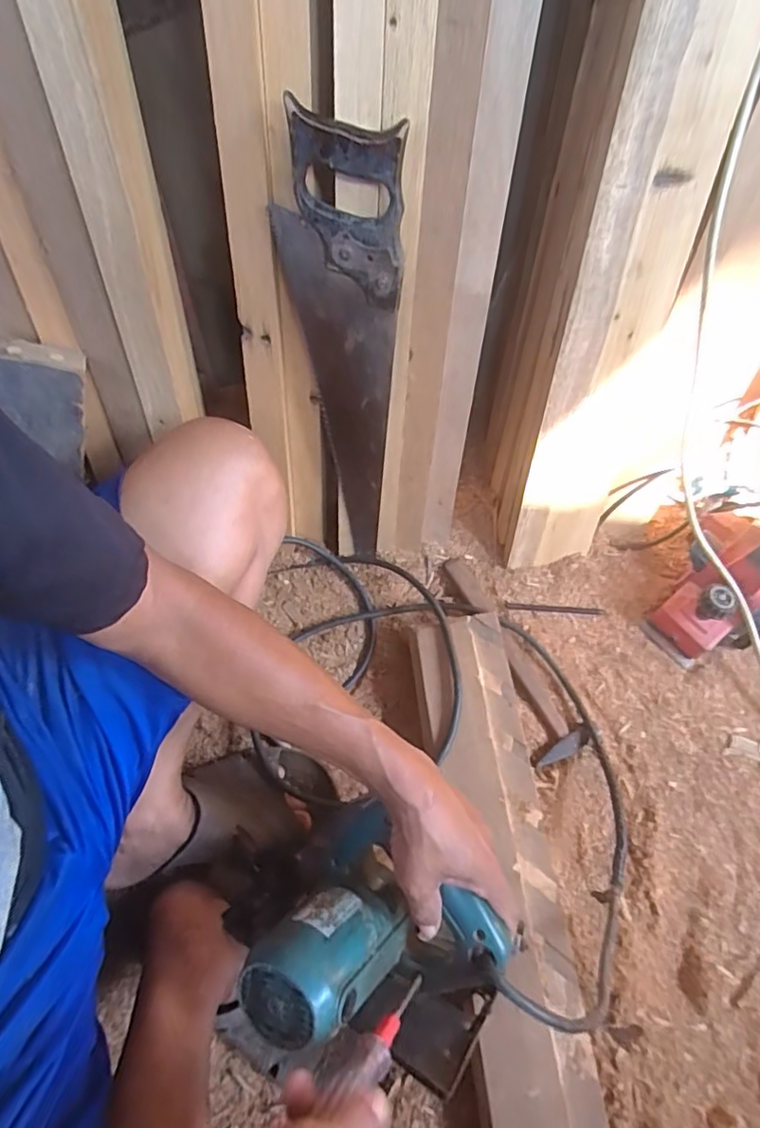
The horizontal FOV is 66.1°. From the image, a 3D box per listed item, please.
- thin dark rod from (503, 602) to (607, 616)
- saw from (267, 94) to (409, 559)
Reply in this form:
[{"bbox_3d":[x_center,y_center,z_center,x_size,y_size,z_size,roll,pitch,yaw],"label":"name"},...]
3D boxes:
[{"bbox_3d":[0.238,0.060,0.786,0.138,0.007,0.010,3,65,-1],"label":"thin dark rod"},{"bbox_3d":[-0.037,-0.179,0.608,0.105,0.463,0.018,8,51,6],"label":"saw"}]

